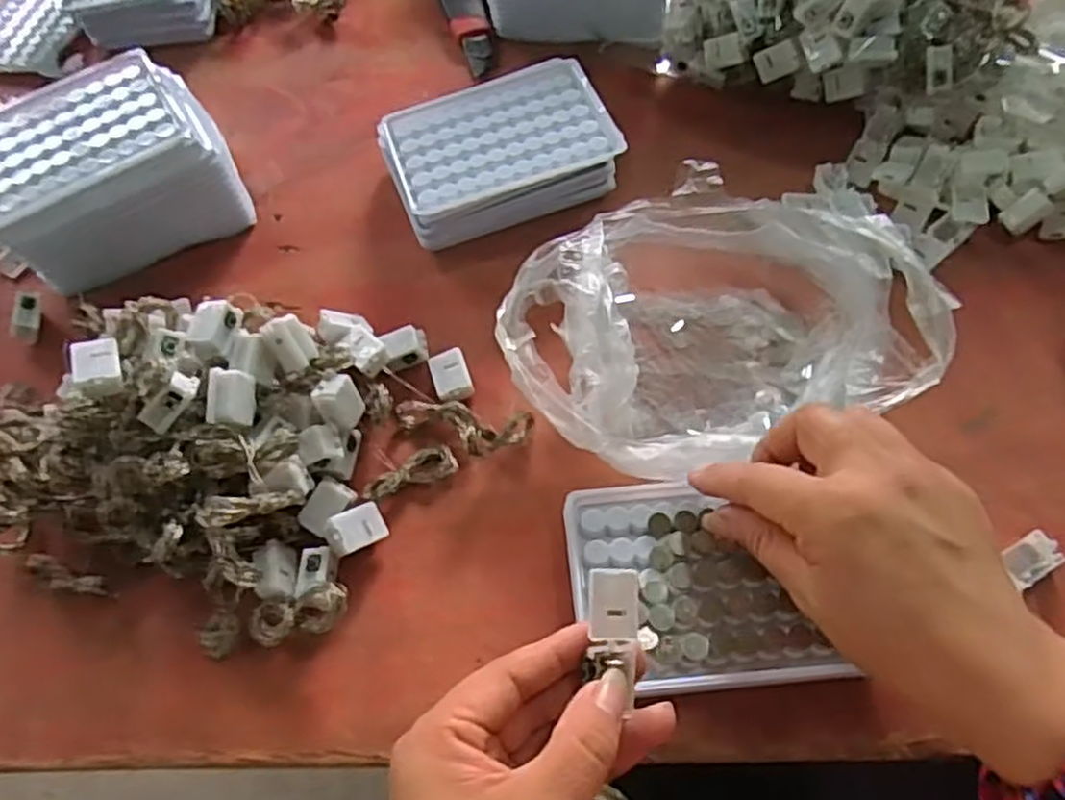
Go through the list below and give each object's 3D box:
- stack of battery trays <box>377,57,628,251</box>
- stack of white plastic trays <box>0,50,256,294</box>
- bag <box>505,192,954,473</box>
[{"bbox_3d":[-0.020,-0.151,0.480,0.133,0.046,0.099,-19,60,-7],"label":"stack of battery trays"},{"bbox_3d":[-0.264,-0.138,0.474,0.144,0.073,0.105,-29,62,-12],"label":"stack of white plastic trays"},{"bbox_3d":[0.093,-0.036,0.402,0.209,0.059,0.153,-16,60,-5],"label":"bag"}]

